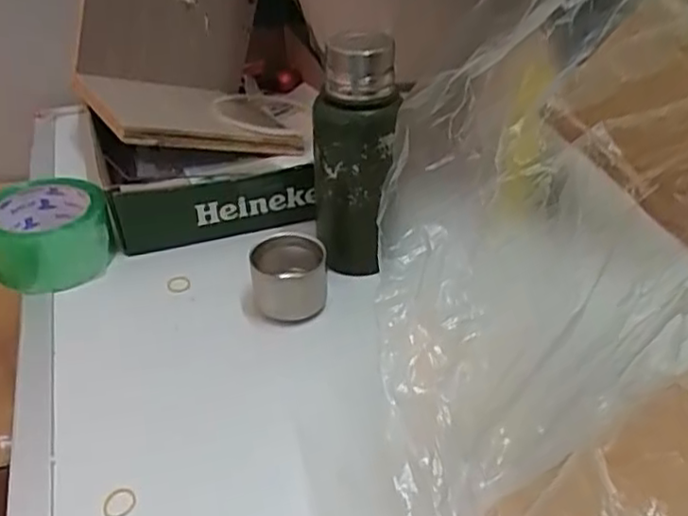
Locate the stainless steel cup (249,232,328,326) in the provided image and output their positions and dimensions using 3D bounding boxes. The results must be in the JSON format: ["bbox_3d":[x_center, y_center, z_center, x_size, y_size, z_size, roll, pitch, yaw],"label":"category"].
[{"bbox_3d":[-0.044,0.016,0.551,0.059,0.047,0.059,-1,36,1],"label":"stainless steel cup"}]

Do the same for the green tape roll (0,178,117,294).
[{"bbox_3d":[-0.253,-0.020,0.585,0.101,0.061,0.081,-11,37,-13],"label":"green tape roll"}]

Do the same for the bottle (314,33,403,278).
[{"bbox_3d":[0.011,-0.079,0.548,0.068,0.183,0.057,-3,36,-2],"label":"bottle"}]

